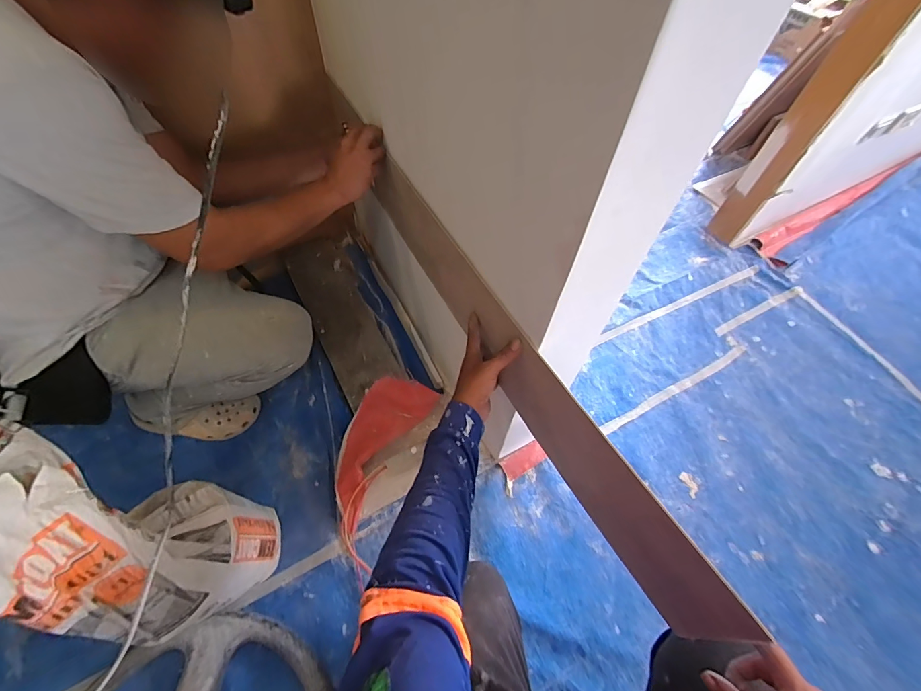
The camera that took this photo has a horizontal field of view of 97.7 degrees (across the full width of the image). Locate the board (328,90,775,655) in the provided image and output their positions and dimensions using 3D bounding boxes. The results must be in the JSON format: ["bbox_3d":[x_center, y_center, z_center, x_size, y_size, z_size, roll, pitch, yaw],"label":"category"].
[{"bbox_3d":[0.016,-0.090,0.666,0.016,0.184,1.059,-24,63,-17],"label":"board"}]

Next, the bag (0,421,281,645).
[{"bbox_3d":[-0.493,0.290,0.613,0.238,0.456,0.218,27,60,14],"label":"bag"}]

